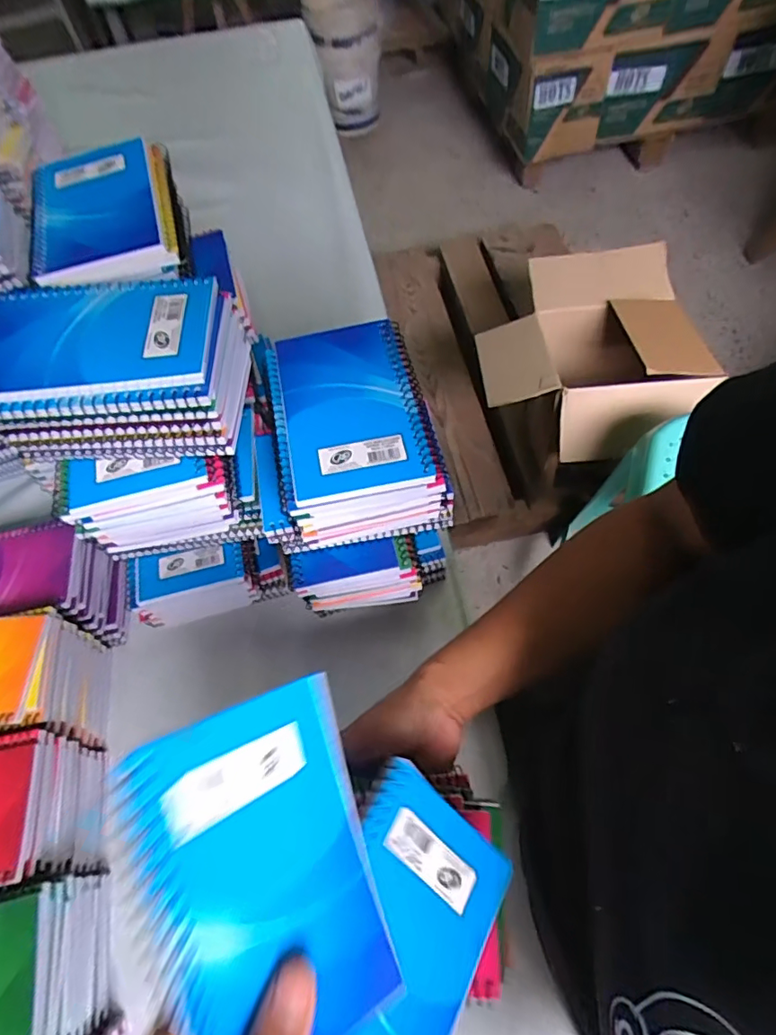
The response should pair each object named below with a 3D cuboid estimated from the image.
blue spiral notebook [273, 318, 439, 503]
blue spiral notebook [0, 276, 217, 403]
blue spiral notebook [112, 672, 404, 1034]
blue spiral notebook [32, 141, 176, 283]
[{"bbox_3d":[-0.024,-0.070,0.330,0.079,0.005,0.128,-11,62,-2],"label":"blue spiral notebook"},{"bbox_3d":[-0.164,-0.104,0.300,0.129,0.007,0.085,-5,61,1],"label":"blue spiral notebook"},{"bbox_3d":[-0.044,0.134,0.197,0.088,0.008,0.126,-9,80,-44],"label":"blue spiral notebook"},{"bbox_3d":[-0.198,-0.207,0.359,0.084,0.015,0.137,-20,62,-7],"label":"blue spiral notebook"}]

